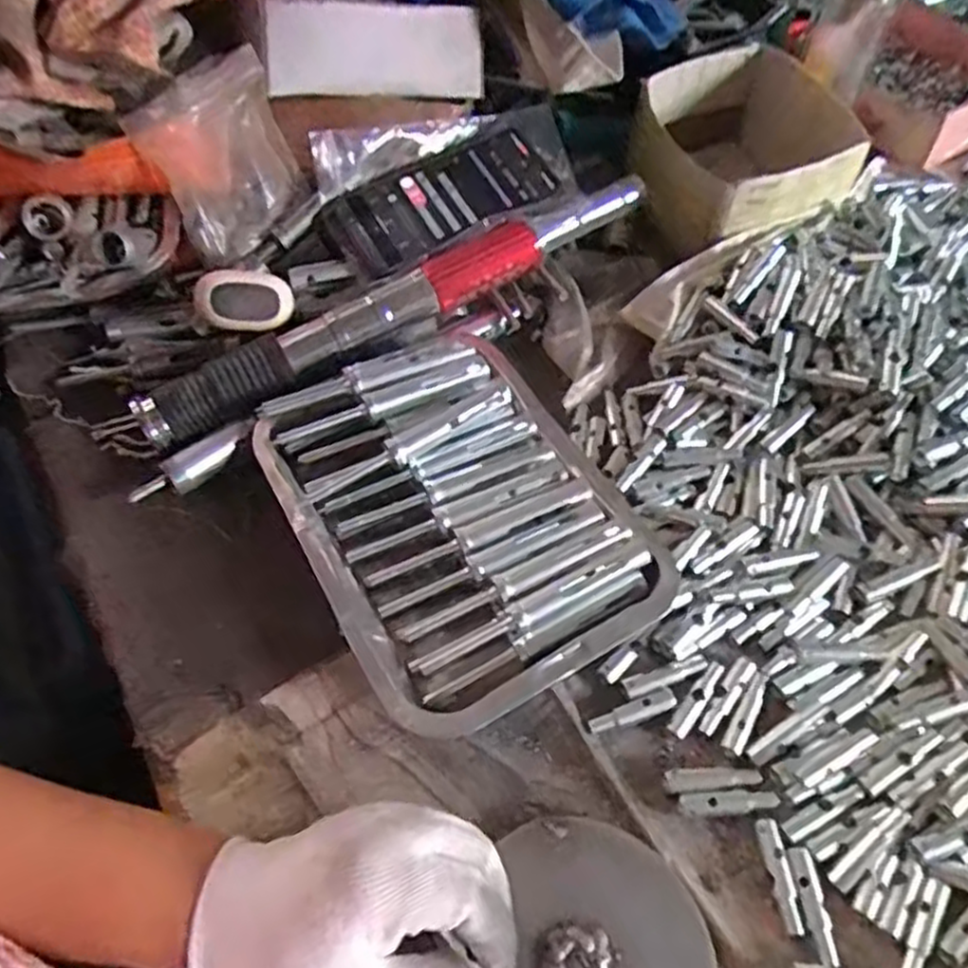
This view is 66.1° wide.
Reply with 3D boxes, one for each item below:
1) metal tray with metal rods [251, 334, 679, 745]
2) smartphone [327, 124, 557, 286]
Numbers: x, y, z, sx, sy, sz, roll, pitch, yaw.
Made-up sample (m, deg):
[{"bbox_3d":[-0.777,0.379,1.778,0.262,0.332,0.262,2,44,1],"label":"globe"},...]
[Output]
[{"bbox_3d":[-0.016,0.013,0.459,0.187,0.033,0.242,-27,66,-13],"label":"metal tray with metal rods"},{"bbox_3d":[-0.028,-0.218,0.566,0.179,0.016,0.088,-29,66,-14],"label":"smartphone"}]

